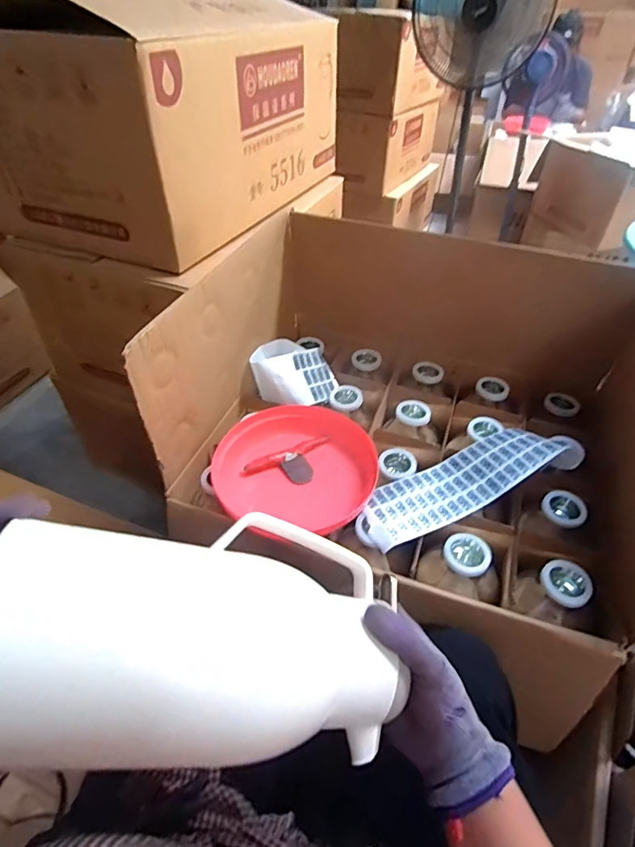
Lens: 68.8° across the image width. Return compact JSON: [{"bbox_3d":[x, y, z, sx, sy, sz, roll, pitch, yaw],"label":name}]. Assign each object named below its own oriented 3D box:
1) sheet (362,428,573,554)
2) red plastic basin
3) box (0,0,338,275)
[{"bbox_3d":[0.204,0.080,0.674,0.317,0.048,0.097,-19,47,-20],"label":"sheet"},{"bbox_3d":[-0.029,0.062,0.687,0.226,0.047,0.212,1,43,-1],"label":"red plastic basin"},{"bbox_3d":[-0.284,-0.653,0.963,0.424,0.333,0.712,20,46,18],"label":"box"}]

